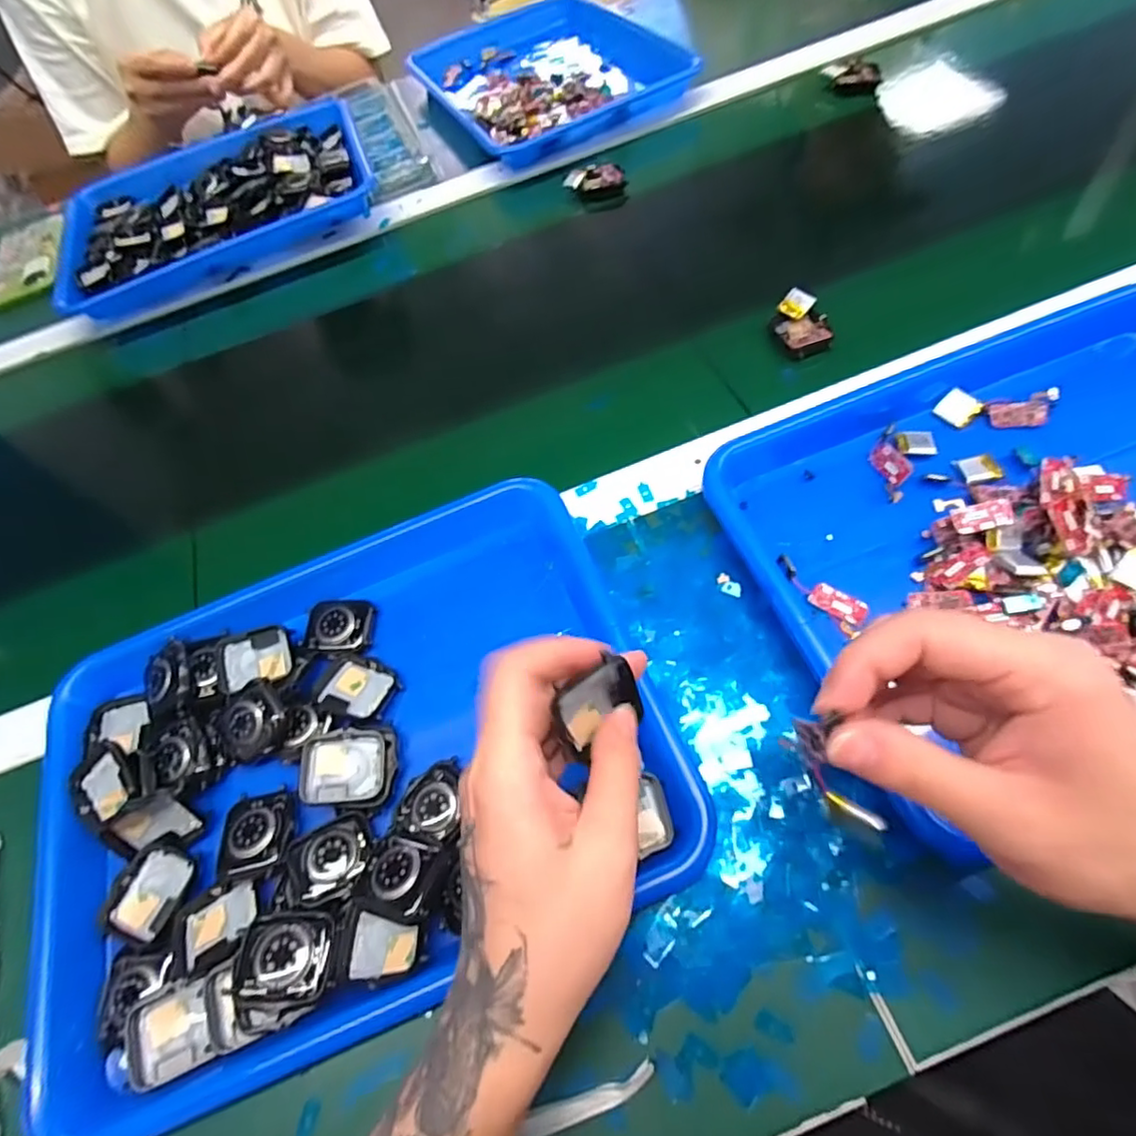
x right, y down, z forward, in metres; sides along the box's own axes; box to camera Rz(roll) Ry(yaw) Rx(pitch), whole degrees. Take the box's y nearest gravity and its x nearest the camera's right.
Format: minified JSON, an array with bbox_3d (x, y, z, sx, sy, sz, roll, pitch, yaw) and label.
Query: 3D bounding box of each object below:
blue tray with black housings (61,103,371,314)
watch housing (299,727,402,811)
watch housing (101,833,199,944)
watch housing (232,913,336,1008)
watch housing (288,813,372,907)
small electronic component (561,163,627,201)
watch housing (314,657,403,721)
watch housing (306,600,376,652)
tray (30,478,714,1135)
[{"bbox_3d":[-0.376,-0.392,0.630,0.326,0.042,0.236,-27,61,-4],"label":"blue tray with black housings"},{"bbox_3d":[-0.119,0.109,0.326,0.049,0.012,0.041,-2,60,-10],"label":"watch housing"},{"bbox_3d":[-0.219,0.170,0.316,0.036,0.009,0.047,10,65,15],"label":"watch housing"},{"bbox_3d":[-0.131,0.182,0.277,0.043,0.017,0.035,-7,62,7],"label":"watch housing"},{"bbox_3d":[-0.121,0.149,0.305,0.039,0.013,0.035,-23,61,-2],"label":"watch housing"},{"bbox_3d":[0.026,-0.381,0.587,0.059,0.021,0.024,-5,62,8],"label":"small electronic component"},{"bbox_3d":[-0.125,0.070,0.352,0.045,0.010,0.036,13,66,17],"label":"watch housing"},{"bbox_3d":[-0.144,0.036,0.376,0.042,0.007,0.034,-2,62,9],"label":"watch housing"},{"bbox_3d":[-0.121,0.100,0.333,0.333,0.043,0.262,-23,61,-2],"label":"tray"}]

